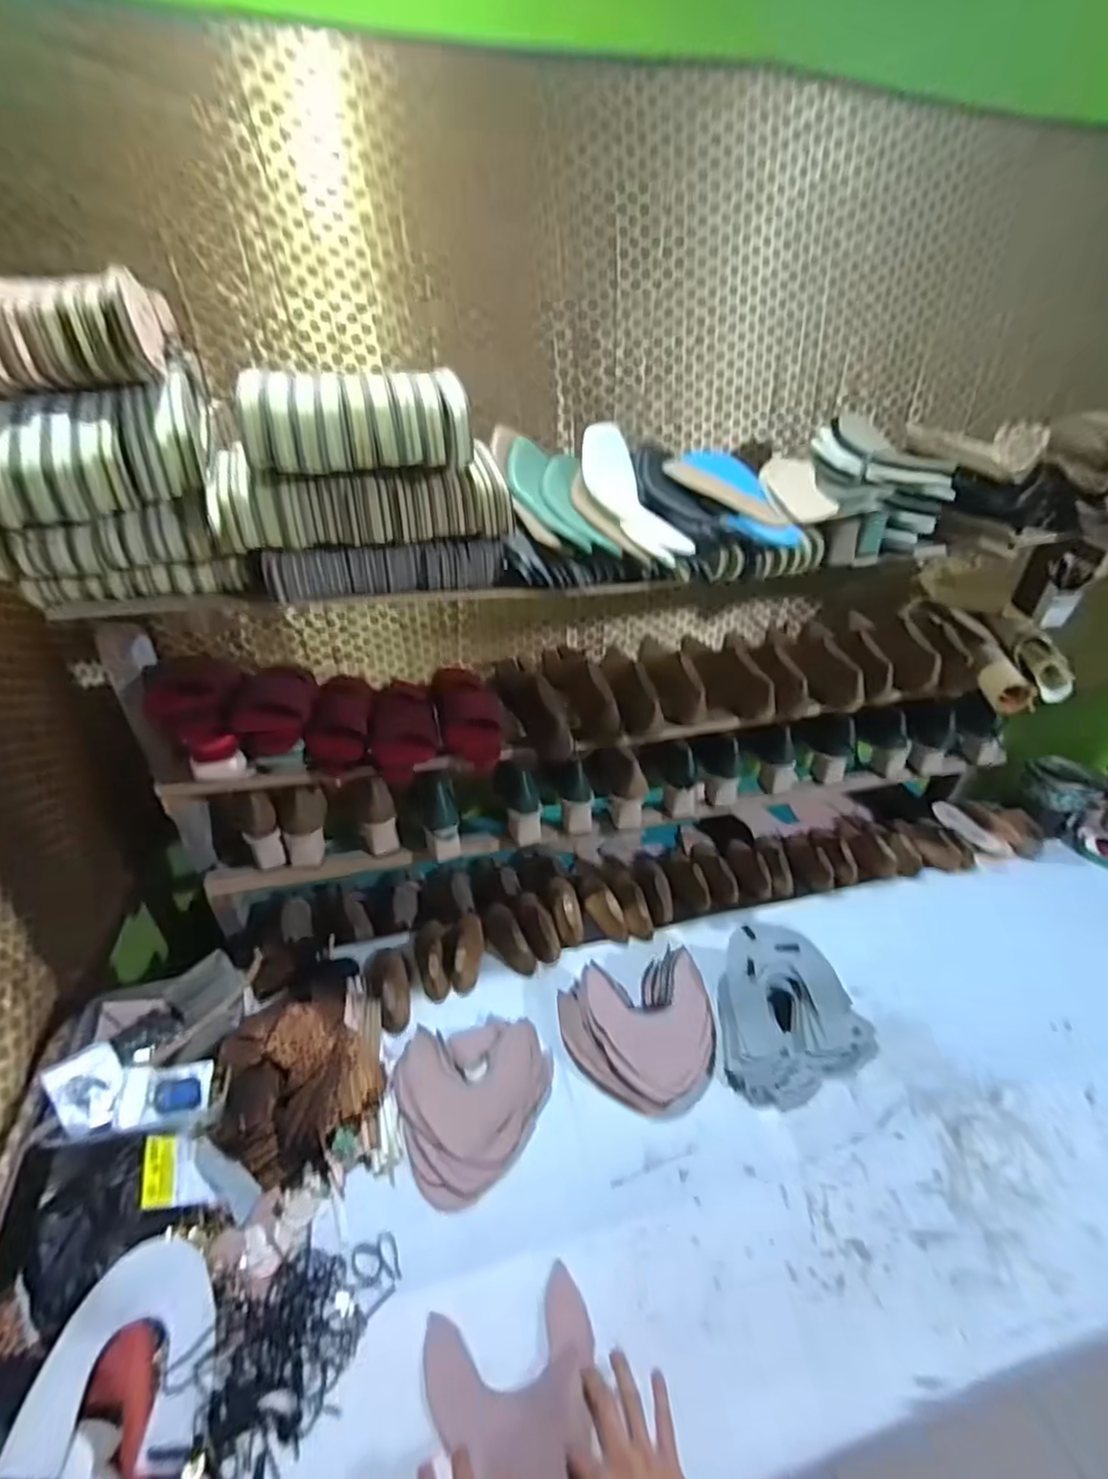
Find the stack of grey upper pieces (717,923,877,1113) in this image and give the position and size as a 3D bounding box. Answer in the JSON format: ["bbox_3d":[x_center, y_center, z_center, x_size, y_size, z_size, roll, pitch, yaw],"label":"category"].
[{"bbox_3d":[0.316,0.382,0.861,0.209,0.122,0.184,23,41,29],"label":"stack of grey upper pieces"}]

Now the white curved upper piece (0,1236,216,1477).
[{"bbox_3d":[-0.399,0.575,0.604,0.146,0.013,0.158,10,36,-14],"label":"white curved upper piece"}]

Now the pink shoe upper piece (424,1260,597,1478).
[{"bbox_3d":[-0.031,0.629,0.606,0.161,0.007,0.166,-7,33,-18],"label":"pink shoe upper piece"}]

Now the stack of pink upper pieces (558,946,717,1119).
[{"bbox_3d":[0.119,0.394,0.870,0.203,0.064,0.198,-6,36,-9],"label":"stack of pink upper pieces"}]

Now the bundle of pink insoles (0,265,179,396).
[{"bbox_3d":[-0.483,-0.407,0.631,0.167,0.085,0.208,-12,37,-17],"label":"bundle of pink insoles"}]

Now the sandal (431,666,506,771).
[{"bbox_3d":[-0.129,-0.058,0.964,0.089,0.076,0.237,-7,36,-10],"label":"sandal"}]

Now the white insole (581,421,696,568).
[{"bbox_3d":[0.109,-0.307,0.817,0.079,0.053,0.239,-16,64,-22],"label":"white insole"}]

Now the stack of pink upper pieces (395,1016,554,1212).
[{"bbox_3d":[-0.097,0.457,0.820,0.194,0.027,0.203,-15,38,-21],"label":"stack of pink upper pieces"}]

